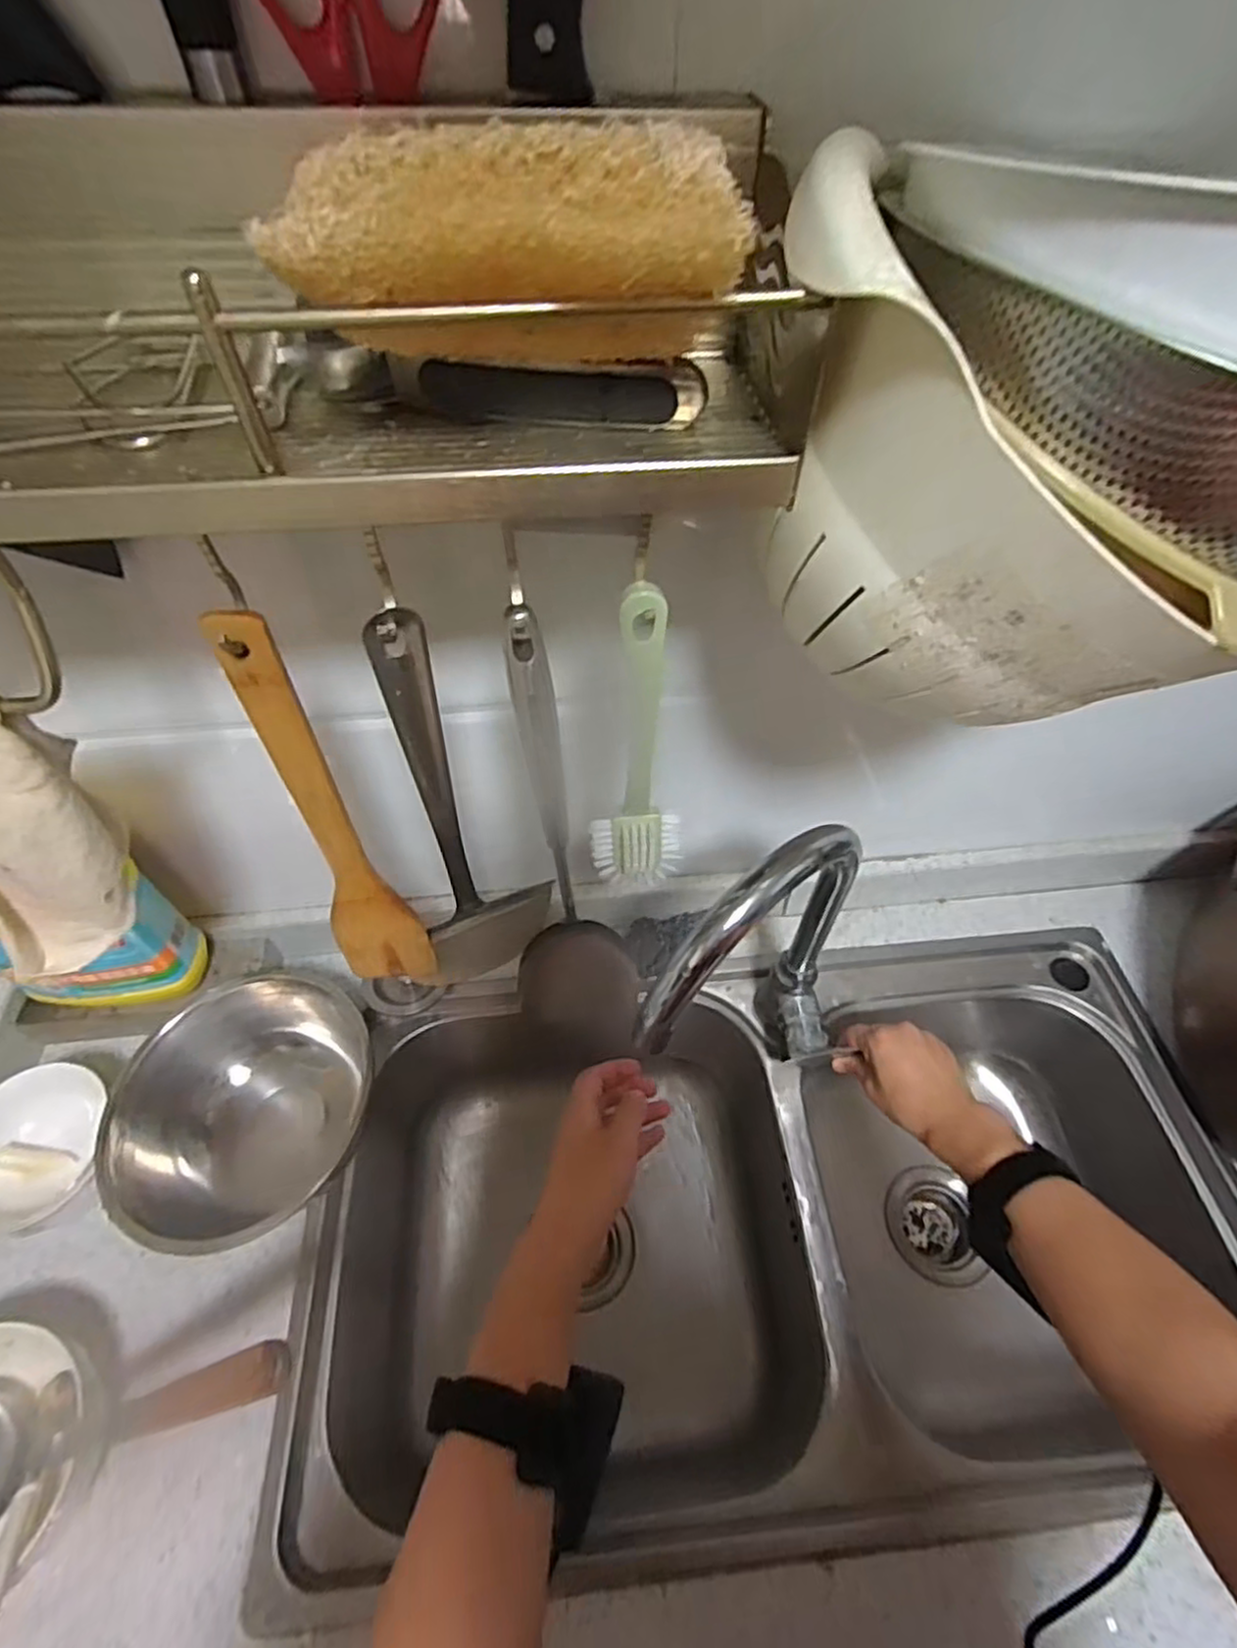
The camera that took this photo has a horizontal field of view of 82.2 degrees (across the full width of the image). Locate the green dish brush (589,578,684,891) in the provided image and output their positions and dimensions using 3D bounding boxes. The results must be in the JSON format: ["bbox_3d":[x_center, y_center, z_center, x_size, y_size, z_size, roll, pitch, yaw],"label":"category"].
[{"bbox_3d":[0.011,-0.031,0.389,0.046,0.204,0.038,-22,56,-16],"label":"green dish brush"}]

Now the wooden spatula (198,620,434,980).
[{"bbox_3d":[-0.161,0.011,0.406,0.057,0.296,0.010,-7,47,-4],"label":"wooden spatula"}]

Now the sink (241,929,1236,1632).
[{"bbox_3d":[0.139,0.367,0.675,0.749,0.214,0.428,-5,53,-4],"label":"sink"}]

